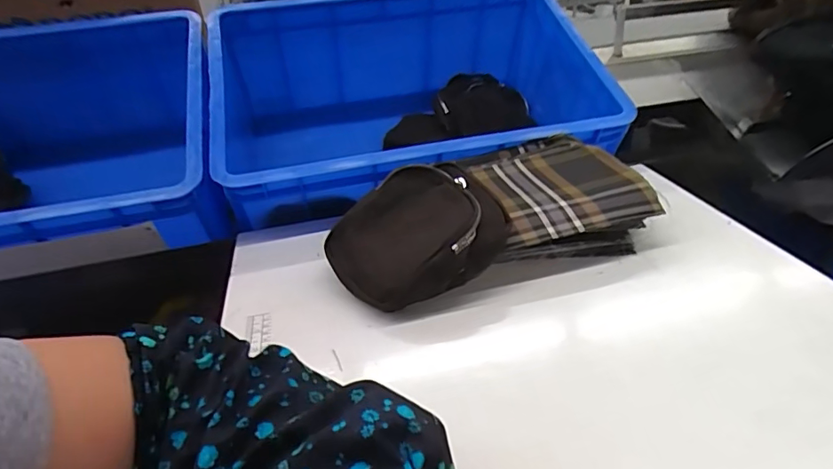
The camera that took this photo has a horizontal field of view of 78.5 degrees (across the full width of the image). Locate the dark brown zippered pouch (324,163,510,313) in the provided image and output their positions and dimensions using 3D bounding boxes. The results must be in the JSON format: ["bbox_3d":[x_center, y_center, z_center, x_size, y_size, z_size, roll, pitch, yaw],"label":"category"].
[{"bbox_3d":[-0.001,0.002,0.497,0.168,0.087,0.124,-10,30,-9],"label":"dark brown zippered pouch"}]

